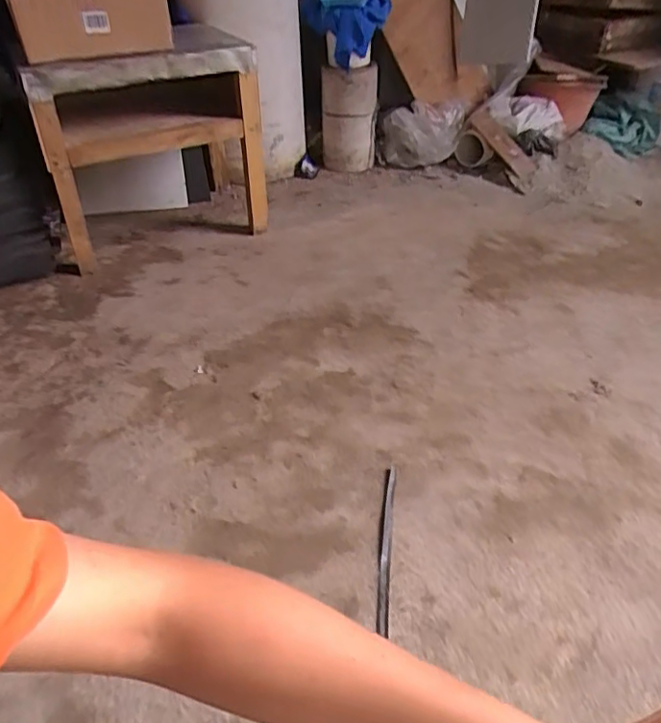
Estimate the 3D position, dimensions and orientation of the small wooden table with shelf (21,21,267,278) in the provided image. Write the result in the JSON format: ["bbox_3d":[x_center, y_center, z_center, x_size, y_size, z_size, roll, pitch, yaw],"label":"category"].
[{"bbox_3d":[-0.396,-0.496,1.262,0.442,0.382,0.459,-12,39,-12],"label":"small wooden table with shelf"}]

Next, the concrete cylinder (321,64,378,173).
[{"bbox_3d":[0.048,-0.642,1.518,0.145,0.249,0.161,3,39,6],"label":"concrete cylinder"}]

